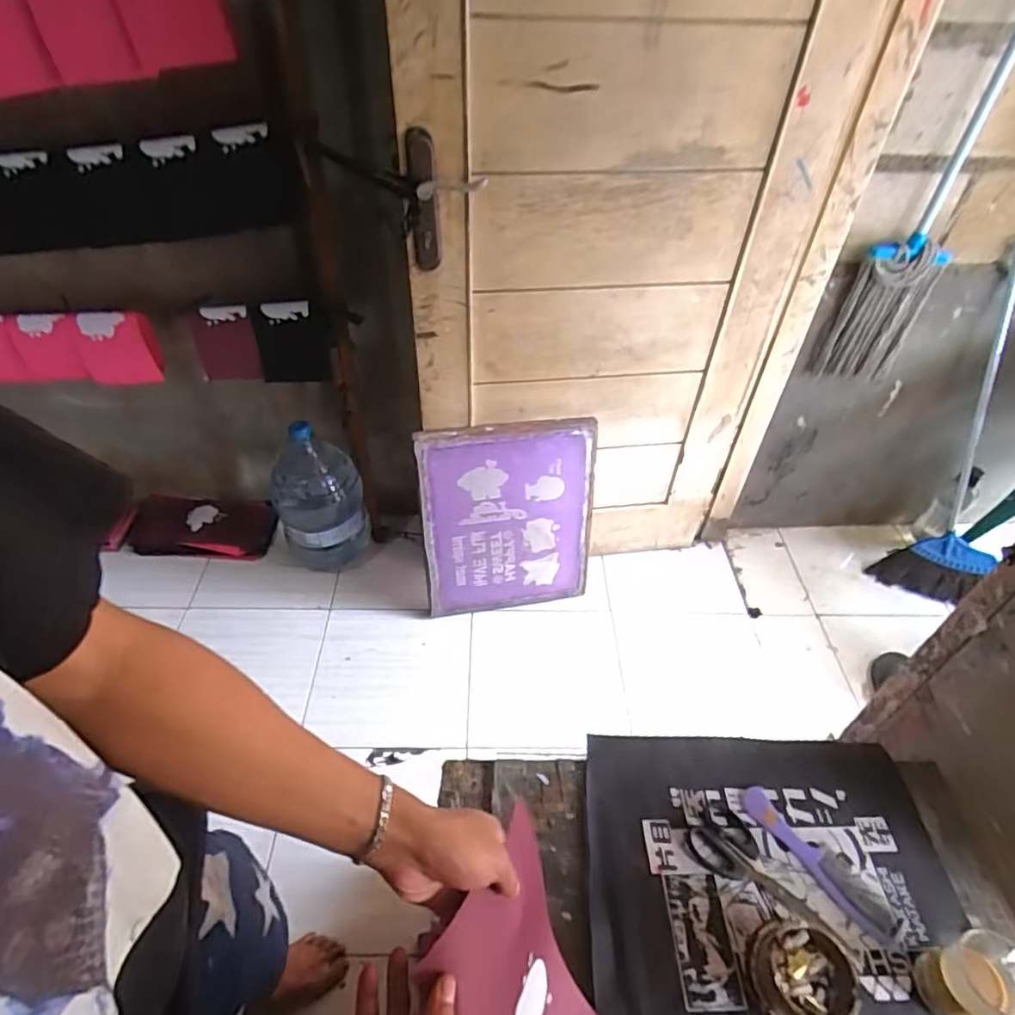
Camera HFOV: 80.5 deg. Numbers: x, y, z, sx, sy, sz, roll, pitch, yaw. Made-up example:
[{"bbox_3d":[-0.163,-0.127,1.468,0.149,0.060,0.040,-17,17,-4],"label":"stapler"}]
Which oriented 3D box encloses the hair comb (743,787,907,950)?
[{"bbox_3d":[0.369,0.412,0.707,0.049,0.008,0.194,-28,52,-29],"label":"hair comb"}]

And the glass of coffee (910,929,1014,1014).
[{"bbox_3d":[0.466,0.470,0.596,0.080,0.084,0.069,-3,44,-8],"label":"glass of coffee"}]

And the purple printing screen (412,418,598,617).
[{"bbox_3d":[0.001,0.044,1.595,0.448,0.569,0.038,-5,33,-7],"label":"purple printing screen"}]

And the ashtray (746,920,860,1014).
[{"bbox_3d":[0.299,0.479,0.609,0.092,0.036,0.098,2,44,-2],"label":"ashtray"}]

